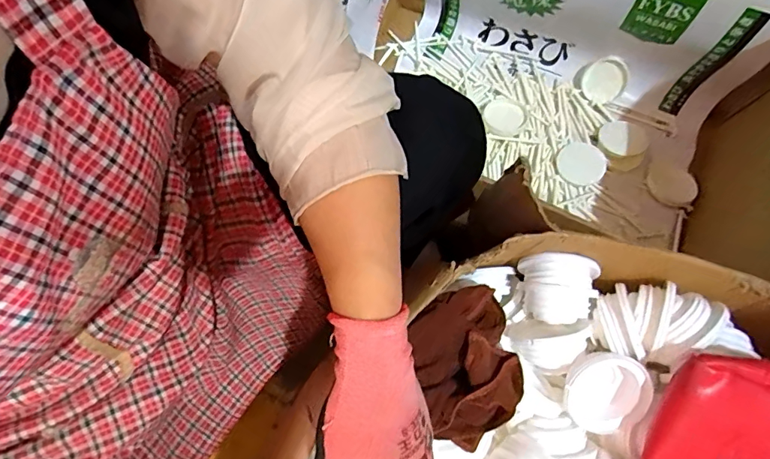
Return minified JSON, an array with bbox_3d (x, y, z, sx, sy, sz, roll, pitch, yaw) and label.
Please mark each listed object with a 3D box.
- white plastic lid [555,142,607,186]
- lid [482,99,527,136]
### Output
[{"bbox_3d":[0.355,-0.118,0.828,0.079,0.020,0.081,0,76,1],"label":"white plastic lid"},{"bbox_3d":[0.217,-0.204,0.828,0.073,0.006,0.071,0,73,1],"label":"lid"}]

